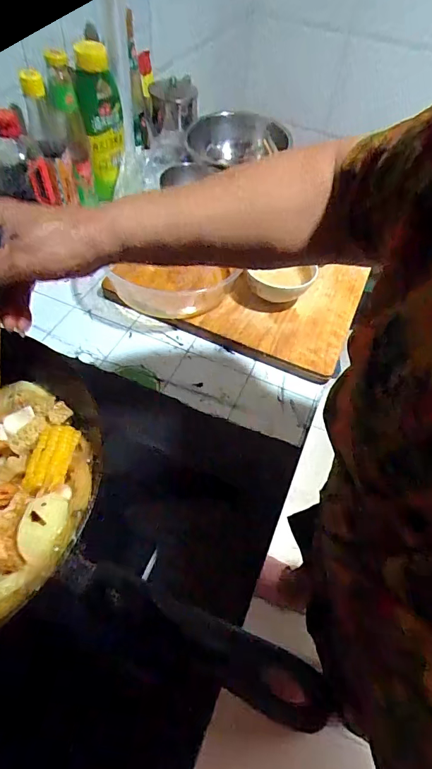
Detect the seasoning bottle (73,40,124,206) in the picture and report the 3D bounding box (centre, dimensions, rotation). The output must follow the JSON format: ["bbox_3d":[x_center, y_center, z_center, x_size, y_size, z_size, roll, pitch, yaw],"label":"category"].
[{"bbox_3d":[-0.202,-0.459,0.768,0.062,0.242,0.065,0,51,-5],"label":"seasoning bottle"}]

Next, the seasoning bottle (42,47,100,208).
[{"bbox_3d":[-0.239,-0.422,0.724,0.047,0.233,0.046,-12,54,-15],"label":"seasoning bottle"}]

